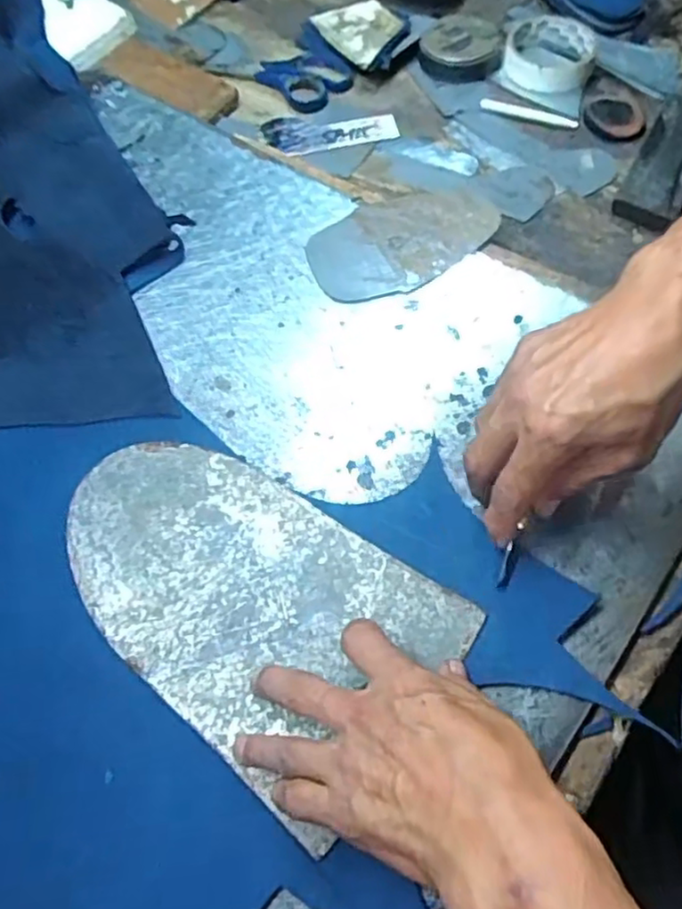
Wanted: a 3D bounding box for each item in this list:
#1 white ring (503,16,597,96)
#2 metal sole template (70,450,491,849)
[{"bbox_3d":[0.197,-0.382,0.644,0.080,0.026,0.094,21,63,12],"label":"white ring"},{"bbox_3d":[-0.062,0.078,0.397,0.241,0.004,0.143,35,70,19],"label":"metal sole template"}]

